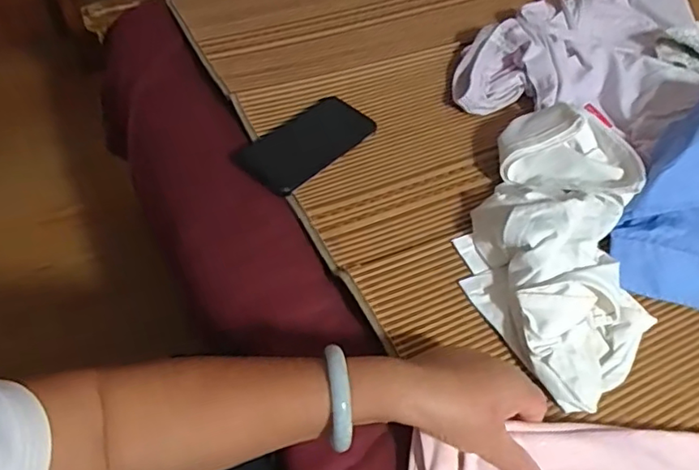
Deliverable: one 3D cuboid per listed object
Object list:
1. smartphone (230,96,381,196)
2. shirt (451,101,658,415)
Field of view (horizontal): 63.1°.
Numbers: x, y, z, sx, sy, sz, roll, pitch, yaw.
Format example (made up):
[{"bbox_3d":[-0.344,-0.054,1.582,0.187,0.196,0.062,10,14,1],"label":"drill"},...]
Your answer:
[{"bbox_3d":[-0.048,-0.109,0.667,0.090,0.009,0.162,36,58,23],"label":"smartphone"},{"bbox_3d":[0.203,-0.002,0.558,0.169,0.066,0.323,12,52,7],"label":"shirt"}]

